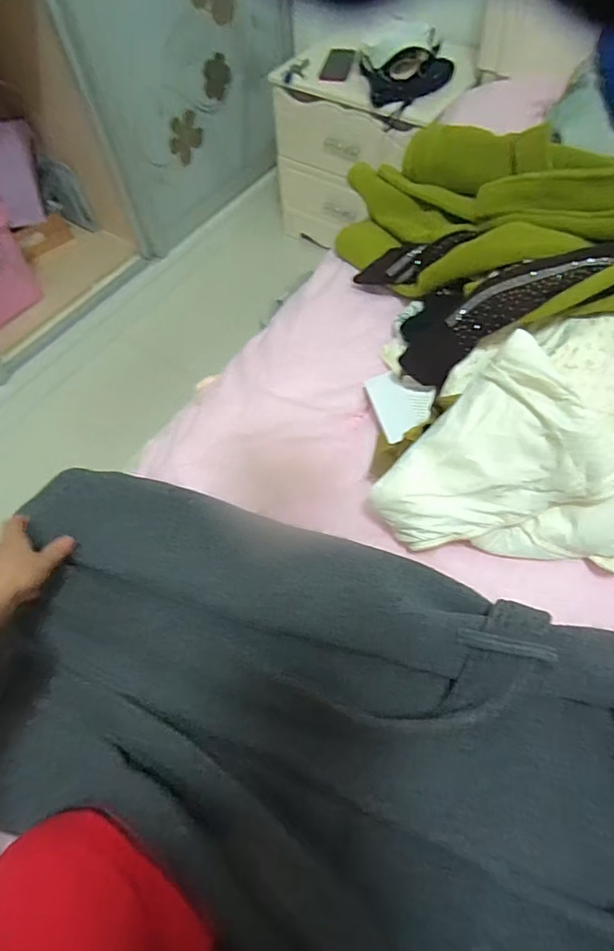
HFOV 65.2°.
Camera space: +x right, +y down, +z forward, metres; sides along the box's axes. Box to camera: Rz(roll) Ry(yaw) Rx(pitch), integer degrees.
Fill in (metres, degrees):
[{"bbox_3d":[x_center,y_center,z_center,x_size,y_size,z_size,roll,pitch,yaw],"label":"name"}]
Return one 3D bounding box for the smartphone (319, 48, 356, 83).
[{"bbox_3d":[0.086,-1.111,1.294,0.080,0.014,0.163,8,65,11],"label":"smartphone"}]

